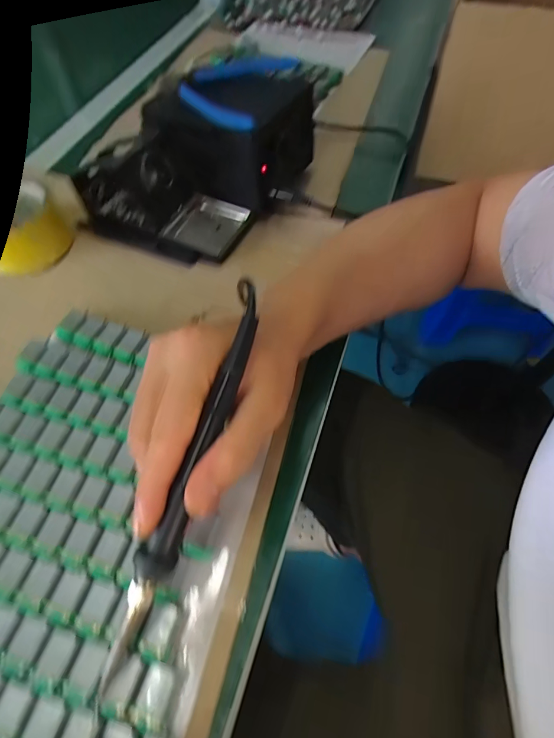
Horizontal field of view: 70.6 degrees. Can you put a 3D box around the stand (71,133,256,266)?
[{"bbox_3d":[-0.117,-0.168,0.373,0.163,0.069,0.085,22,62,15],"label":"stand"}]

